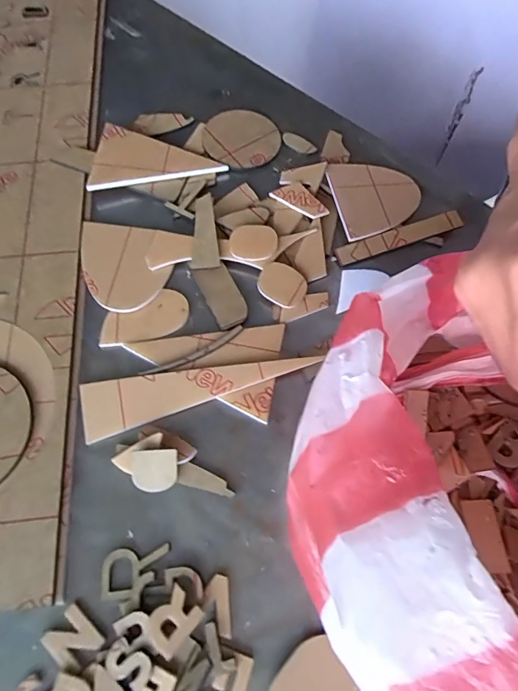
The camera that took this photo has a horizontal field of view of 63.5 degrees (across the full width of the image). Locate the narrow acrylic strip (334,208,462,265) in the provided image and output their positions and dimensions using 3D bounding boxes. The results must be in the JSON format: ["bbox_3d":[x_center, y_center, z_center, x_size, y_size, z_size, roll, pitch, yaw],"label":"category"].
[{"bbox_3d":[0.116,-0.089,0.344,0.110,0.004,0.017,-19,82,-6],"label":"narrow acrylic strip"}]

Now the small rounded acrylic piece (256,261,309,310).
[{"bbox_3d":[0.018,-0.047,0.323,0.036,0.004,0.034,2,72,-6],"label":"small rounded acrylic piece"}]

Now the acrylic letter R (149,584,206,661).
[{"bbox_3d":[-0.049,0.156,0.238,0.023,0.007,0.029,39,71,15],"label":"acrylic letter R"}]

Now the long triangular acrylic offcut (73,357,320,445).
[{"bbox_3d":[-0.044,0.022,0.296,0.164,0.007,0.038,-18,68,-8],"label":"long triangular acrylic offcut"}]

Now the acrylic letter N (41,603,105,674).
[{"bbox_3d":[-0.106,0.167,0.238,0.029,0.004,0.024,37,71,15],"label":"acrylic letter N"}]

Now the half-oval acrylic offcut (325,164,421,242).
[{"bbox_3d":[0.101,-0.127,0.359,0.074,0.007,0.079,-10,67,-5],"label":"half-oval acrylic offcut"}]

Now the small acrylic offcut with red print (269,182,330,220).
[{"bbox_3d":[0.036,-0.121,0.352,0.047,0.008,0.025,40,72,15],"label":"small acrylic offcut with red print"}]

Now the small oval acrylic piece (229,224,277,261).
[{"bbox_3d":[-0.005,-0.082,0.332,0.037,0.004,0.032,-6,72,2],"label":"small oval acrylic piece"}]

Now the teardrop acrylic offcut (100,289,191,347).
[{"bbox_3d":[-0.087,-0.020,0.316,0.068,0.004,0.034,-21,68,-9],"label":"teardrop acrylic offcut"}]

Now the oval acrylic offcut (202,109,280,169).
[{"bbox_3d":[-0.016,-0.191,0.387,0.068,0.005,0.071,-3,66,-2],"label":"oval acrylic offcut"}]

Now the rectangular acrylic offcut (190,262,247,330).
[{"bbox_3d":[-0.028,-0.039,0.320,0.027,0.004,0.055,-24,69,-12],"label":"rectangular acrylic offcut"}]

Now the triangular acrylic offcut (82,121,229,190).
[{"bbox_3d":[-0.094,-0.172,0.373,0.114,0.009,0.064,-12,67,-6],"label":"triangular acrylic offcut"}]

